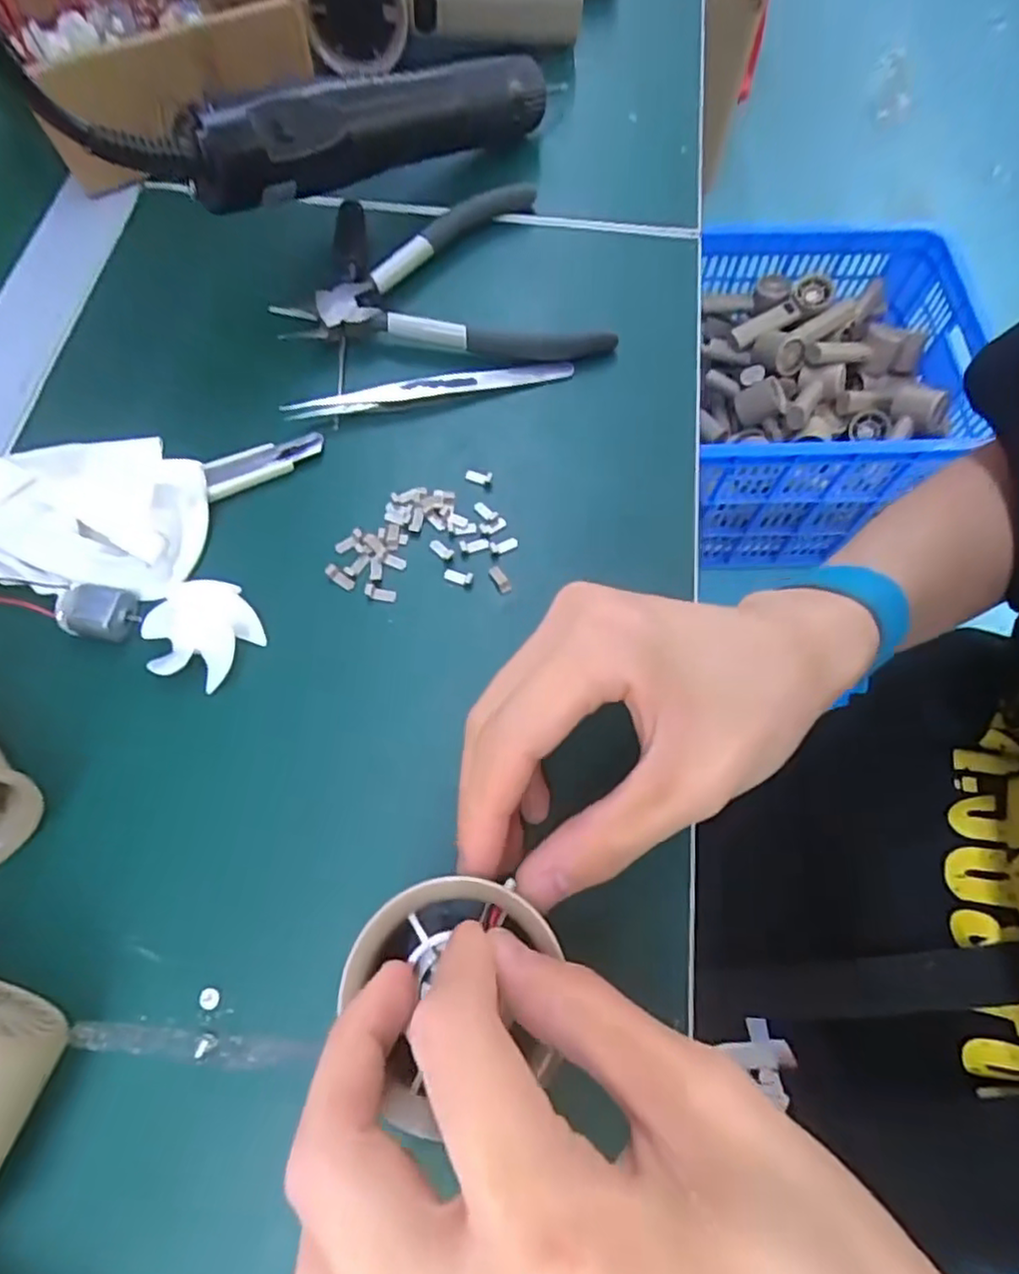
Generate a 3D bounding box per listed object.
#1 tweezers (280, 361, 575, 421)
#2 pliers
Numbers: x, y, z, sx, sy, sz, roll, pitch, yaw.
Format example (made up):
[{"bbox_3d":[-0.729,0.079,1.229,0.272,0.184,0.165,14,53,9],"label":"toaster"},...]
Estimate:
[{"bbox_3d":[-0.034,-0.111,0.295,0.129,0.010,0.012,-16,67,-7],"label":"tweezers"},{"bbox_3d":[-0.027,-0.177,0.317,0.148,0.024,0.100,2,66,0],"label":"pliers"}]

